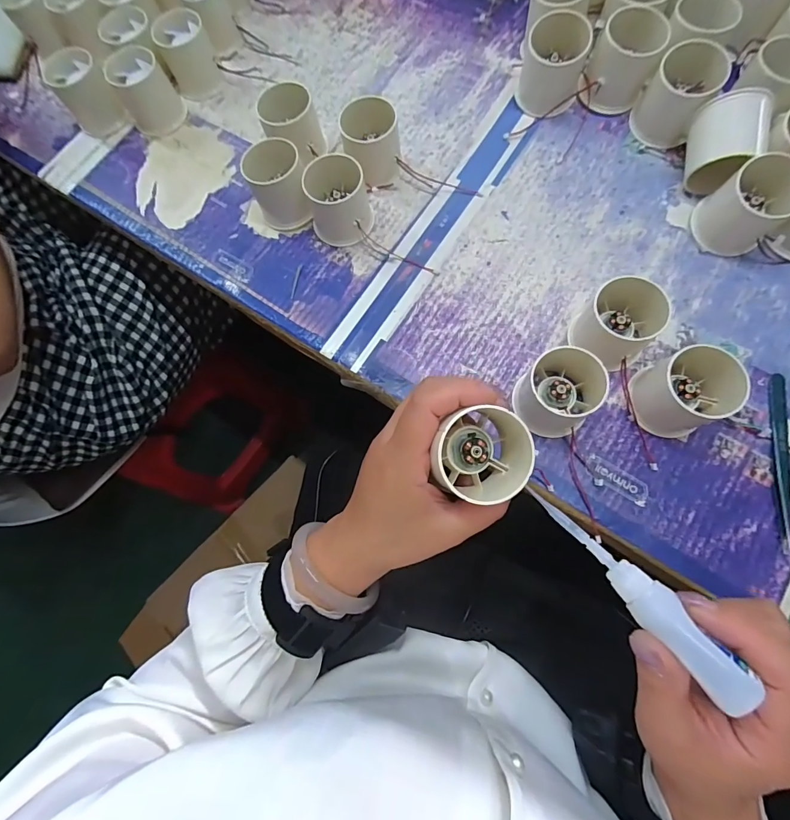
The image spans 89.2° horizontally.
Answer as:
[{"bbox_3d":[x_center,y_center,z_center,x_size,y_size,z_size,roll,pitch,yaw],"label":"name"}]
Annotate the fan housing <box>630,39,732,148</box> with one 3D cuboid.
[{"bbox_3d":[0.238,-0.264,0.343,0.052,0.056,0.057,21,78,10],"label":"fan housing"}]

